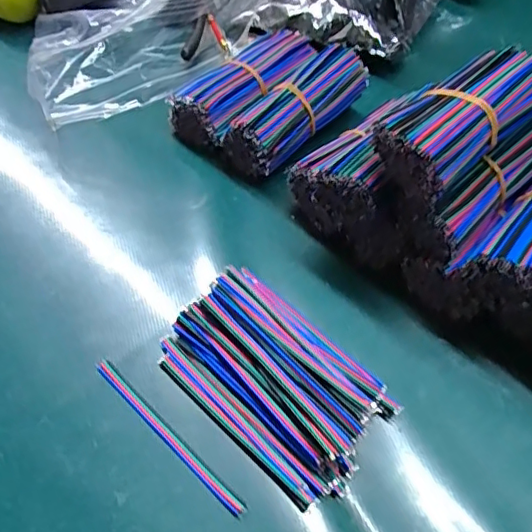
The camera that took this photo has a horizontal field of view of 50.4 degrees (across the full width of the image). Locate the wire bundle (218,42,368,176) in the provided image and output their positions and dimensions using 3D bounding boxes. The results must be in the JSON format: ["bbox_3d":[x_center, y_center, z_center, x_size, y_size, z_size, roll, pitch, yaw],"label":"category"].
[{"bbox_3d":[0.019,-0.098,0.356,0.039,0.041,0.099,38,62,21],"label":"wire bundle"}]

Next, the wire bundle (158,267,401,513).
[{"bbox_3d":[0.006,0.049,0.265,0.105,0.023,0.070,40,63,22],"label":"wire bundle"}]

